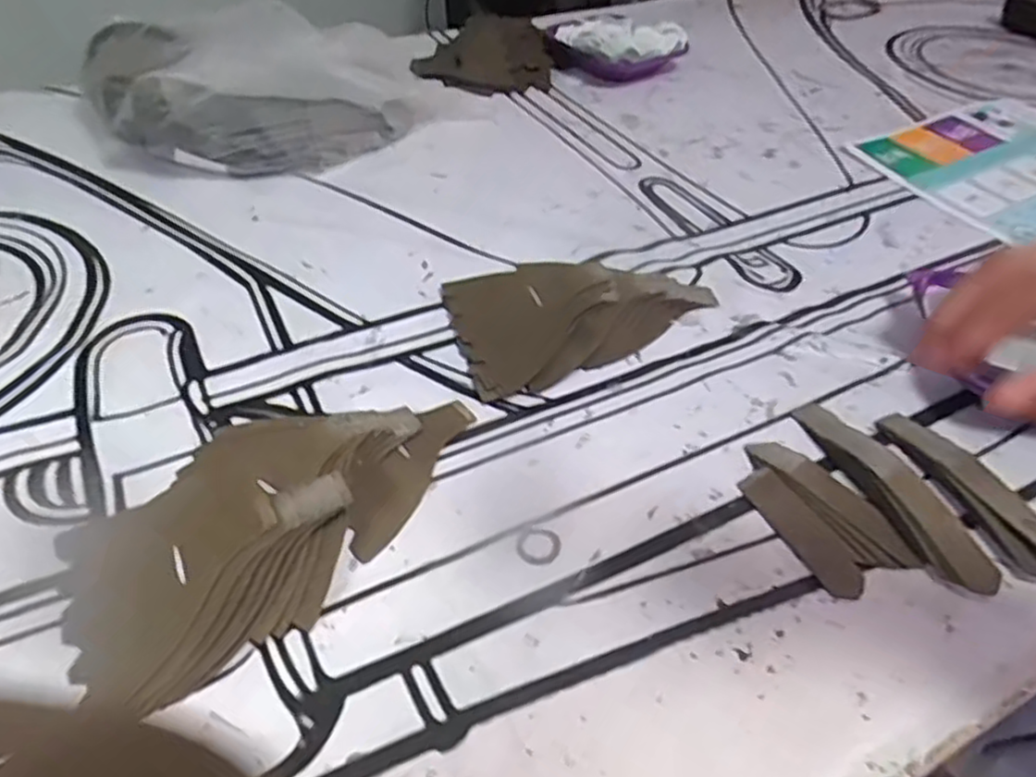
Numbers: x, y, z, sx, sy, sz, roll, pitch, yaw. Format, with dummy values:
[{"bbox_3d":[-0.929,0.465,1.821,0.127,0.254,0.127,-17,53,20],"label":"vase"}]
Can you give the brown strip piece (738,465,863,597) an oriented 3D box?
[{"bbox_3d":[0.198,0.096,0.493,0.028,0.008,0.104,-21,53,-19],"label":"brown strip piece"}]

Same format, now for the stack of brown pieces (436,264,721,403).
[{"bbox_3d":[0.060,-0.086,0.659,0.243,0.043,0.148,-15,51,-15],"label":"stack of brown pieces"}]

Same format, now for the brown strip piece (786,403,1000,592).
[{"bbox_3d":[0.275,0.071,0.528,0.041,0.022,0.182,-20,52,-18],"label":"brown strip piece"}]

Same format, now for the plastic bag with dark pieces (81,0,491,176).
[{"bbox_3d":[-0.284,-0.379,0.858,0.440,0.097,0.269,-21,53,-19],"label":"plastic bag with dark pieces"}]

